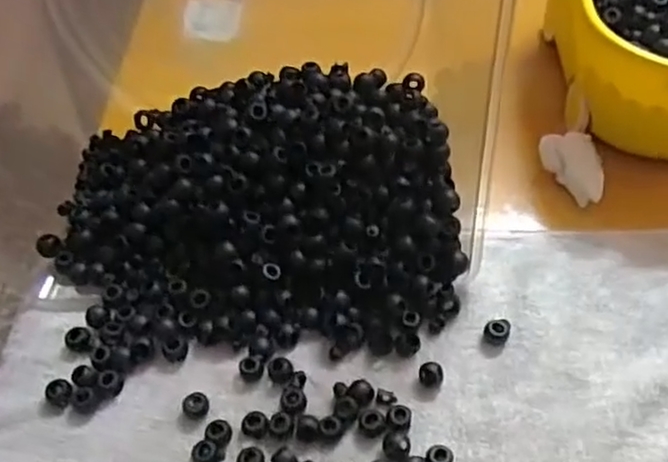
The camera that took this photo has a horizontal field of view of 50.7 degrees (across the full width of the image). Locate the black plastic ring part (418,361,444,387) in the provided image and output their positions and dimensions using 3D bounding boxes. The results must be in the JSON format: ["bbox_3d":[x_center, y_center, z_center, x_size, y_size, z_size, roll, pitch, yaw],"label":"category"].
[{"bbox_3d":[0.059,0.086,0.422,0.014,0.009,0.014,-1,58,2],"label":"black plastic ring part"}]

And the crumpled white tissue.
[{"bbox_3d":[0.172,-0.046,0.508,0.037,0.018,0.056,-7,55,-3],"label":"crumpled white tissue"}]

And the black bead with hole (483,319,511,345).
[{"bbox_3d":[0.101,0.062,0.437,0.016,0.008,0.015,10,59,9],"label":"black bead with hole"}]

